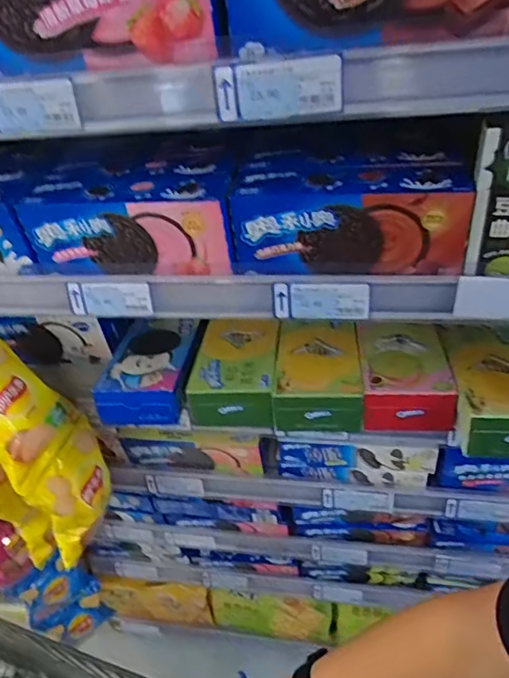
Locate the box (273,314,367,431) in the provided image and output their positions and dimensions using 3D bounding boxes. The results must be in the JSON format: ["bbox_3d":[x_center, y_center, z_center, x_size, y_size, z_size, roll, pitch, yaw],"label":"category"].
[{"bbox_3d":[0.076,0.032,0.625,0.094,0.042,0.151,0,45,7],"label":"box"}]

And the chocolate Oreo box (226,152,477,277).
[{"bbox_3d":[0.086,-0.118,0.500,0.211,0.083,0.077,5,46,13],"label":"chocolate Oreo box"}]

